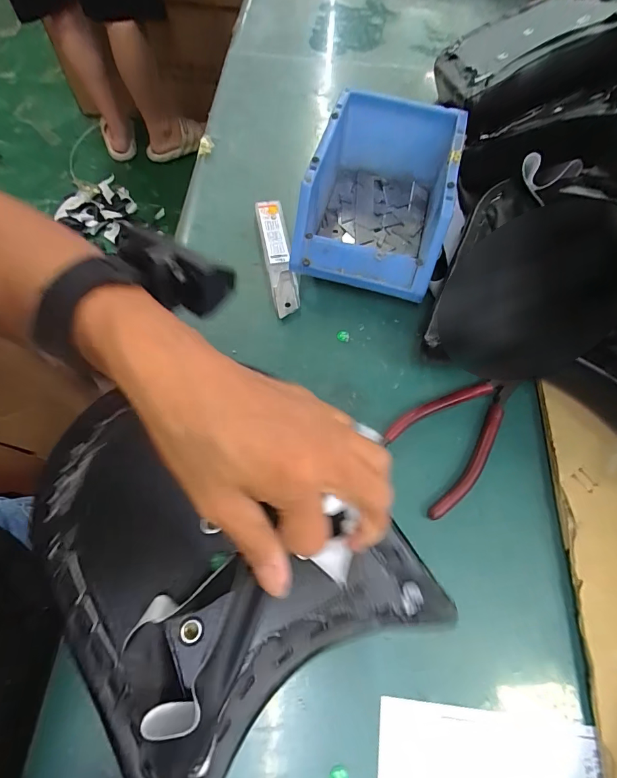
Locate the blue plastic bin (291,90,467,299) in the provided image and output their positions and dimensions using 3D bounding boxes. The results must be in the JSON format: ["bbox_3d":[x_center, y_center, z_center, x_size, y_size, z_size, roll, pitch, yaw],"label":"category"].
[{"bbox_3d":[0.063,-0.171,0.361,0.115,0.075,0.173,15,65,5],"label":"blue plastic bin"}]

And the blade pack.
[{"bbox_3d":[-0.028,-0.122,0.369,0.023,0.014,0.123,-9,66,-7],"label":"blade pack"}]

